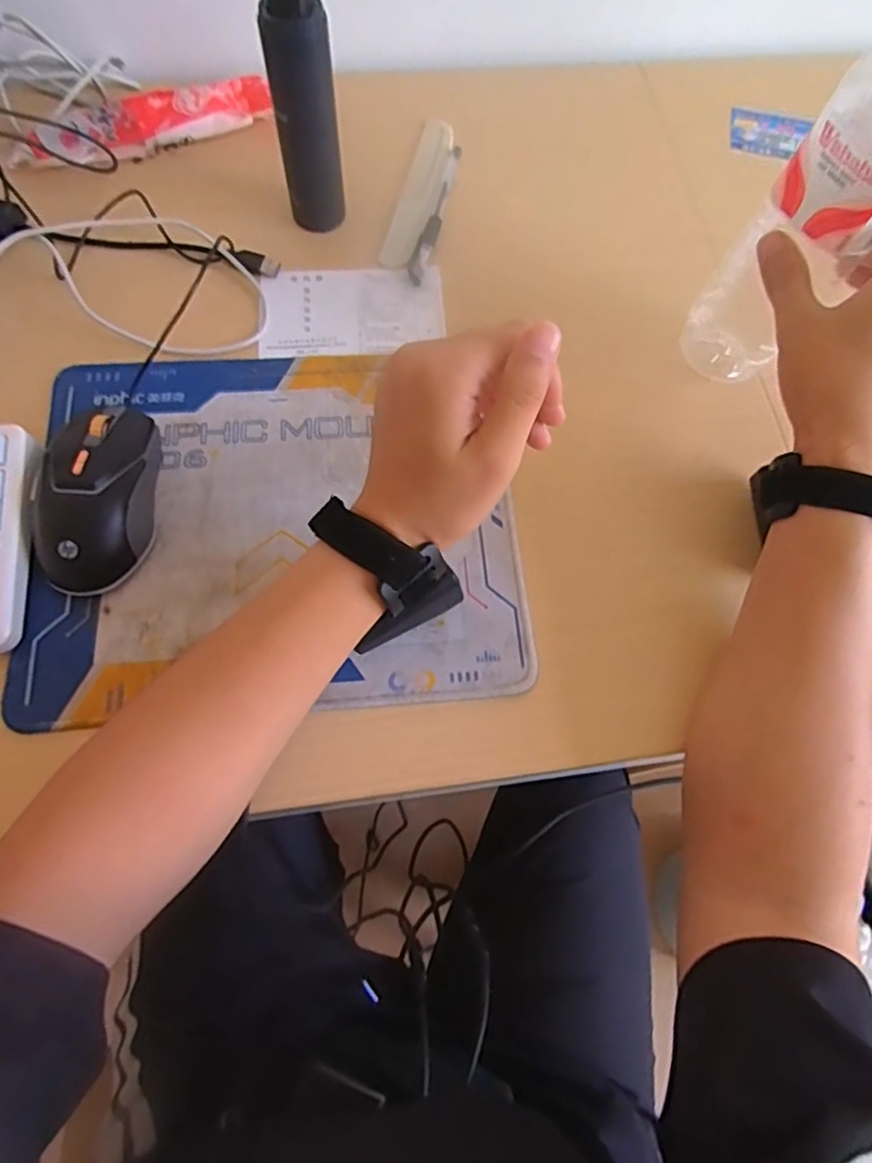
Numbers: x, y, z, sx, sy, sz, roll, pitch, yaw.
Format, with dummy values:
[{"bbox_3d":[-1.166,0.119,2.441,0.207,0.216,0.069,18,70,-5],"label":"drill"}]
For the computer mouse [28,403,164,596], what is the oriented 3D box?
[{"bbox_3d":[-0.202,-0.054,0.373,0.063,0.038,0.118,-1,68,-3],"label":"computer mouse"}]

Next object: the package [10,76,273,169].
[{"bbox_3d":[-0.227,-0.360,0.496,0.194,0.030,0.040,-16,70,-9],"label":"package"}]

